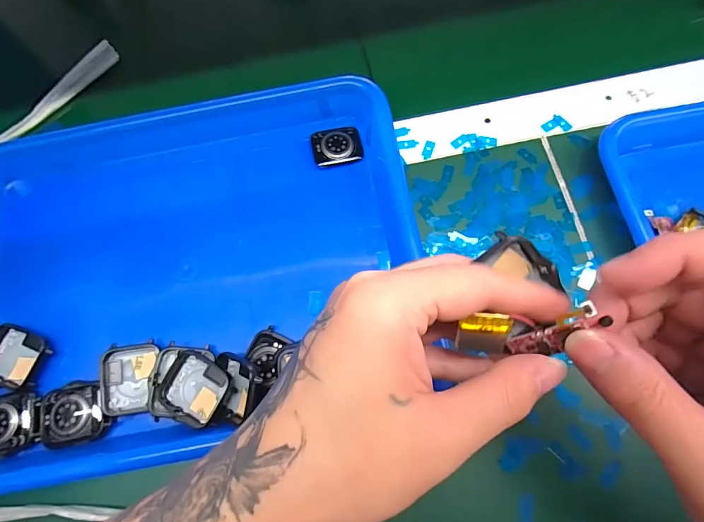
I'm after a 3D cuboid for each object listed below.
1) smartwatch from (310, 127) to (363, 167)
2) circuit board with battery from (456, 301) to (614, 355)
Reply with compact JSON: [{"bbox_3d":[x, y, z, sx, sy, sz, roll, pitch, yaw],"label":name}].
[{"bbox_3d":[-0.012,-0.090,0.315,0.038,0.013,0.028,-11,72,-1],"label":"smartwatch"},{"bbox_3d":[0.068,0.026,0.157,0.051,0.024,0.010,-9,44,18],"label":"circuit board with battery"}]

